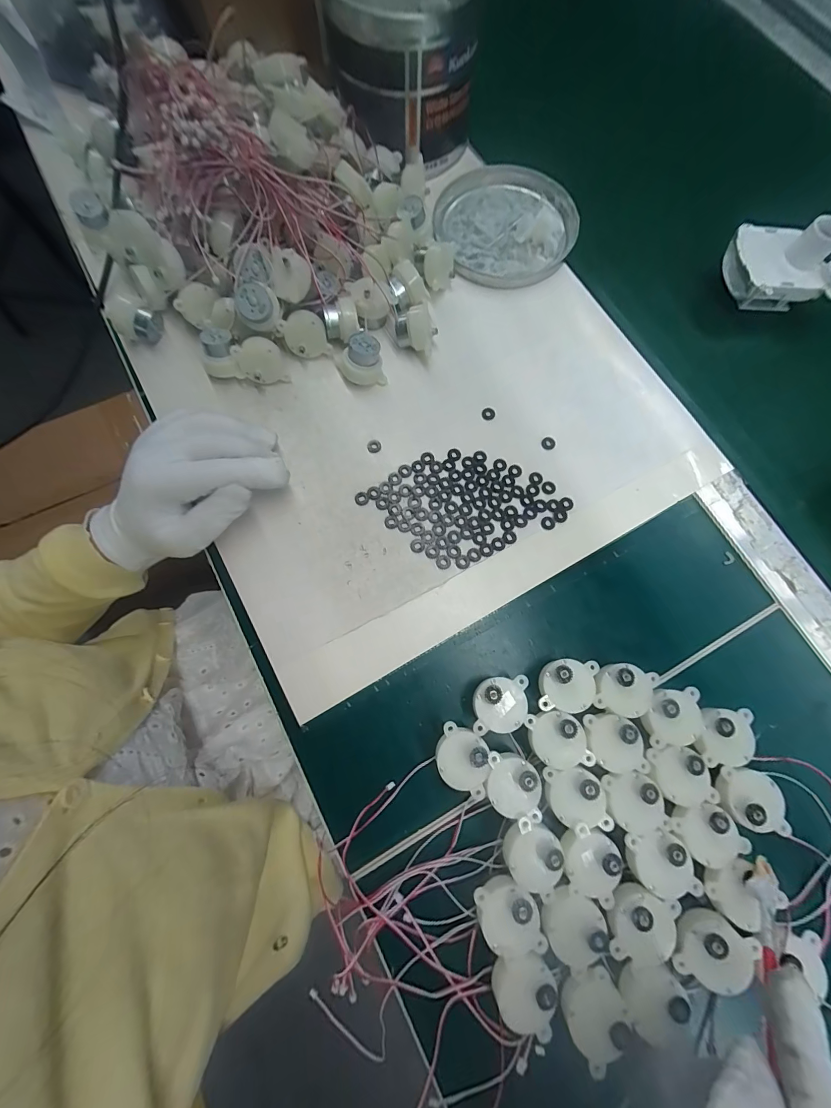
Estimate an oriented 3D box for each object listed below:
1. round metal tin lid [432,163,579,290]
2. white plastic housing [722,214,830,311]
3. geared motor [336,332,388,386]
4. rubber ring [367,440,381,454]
[{"bbox_3d":[0.082,-0.306,0.357,0.127,0.018,0.130,1,75,-2],"label":"round metal tin lid"},{"bbox_3d":[0.325,-0.249,0.335,0.098,0.065,0.068,3,75,-1],"label":"white plastic housing"},{"bbox_3d":[-0.044,-0.155,0.308,0.035,0.031,0.029,-10,76,-5],"label":"geared motor"},{"bbox_3d":[-0.033,-0.085,0.304,0.011,0.004,0.010,1,75,-2],"label":"rubber ring"}]

